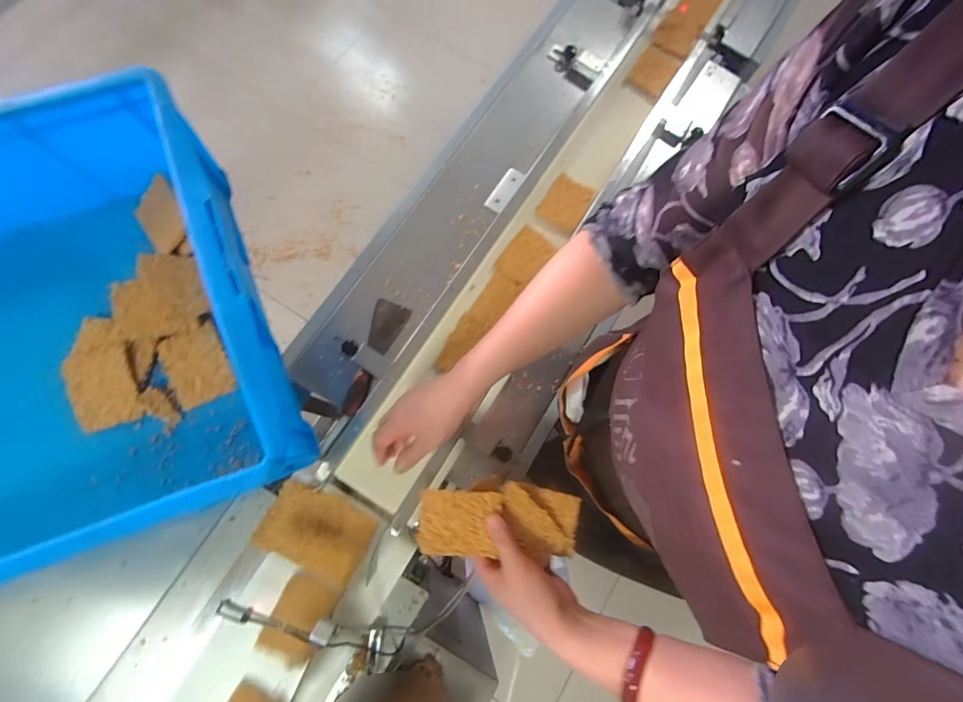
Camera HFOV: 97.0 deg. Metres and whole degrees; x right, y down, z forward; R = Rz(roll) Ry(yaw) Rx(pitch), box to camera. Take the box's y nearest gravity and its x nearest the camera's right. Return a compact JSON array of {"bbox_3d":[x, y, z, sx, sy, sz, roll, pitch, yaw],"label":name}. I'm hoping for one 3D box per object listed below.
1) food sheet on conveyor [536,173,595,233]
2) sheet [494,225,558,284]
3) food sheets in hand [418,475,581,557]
[{"bbox_3d":[0.140,-0.247,0.705,0.070,0.011,0.090,31,77,2],"label":"food sheet on conveyor"},{"bbox_3d":[0.069,-0.151,0.679,0.061,0.009,0.091,40,77,4],"label":"sheet"},{"bbox_3d":[0.020,0.185,0.474,0.173,0.019,0.078,1,74,-6],"label":"food sheets in hand"}]

